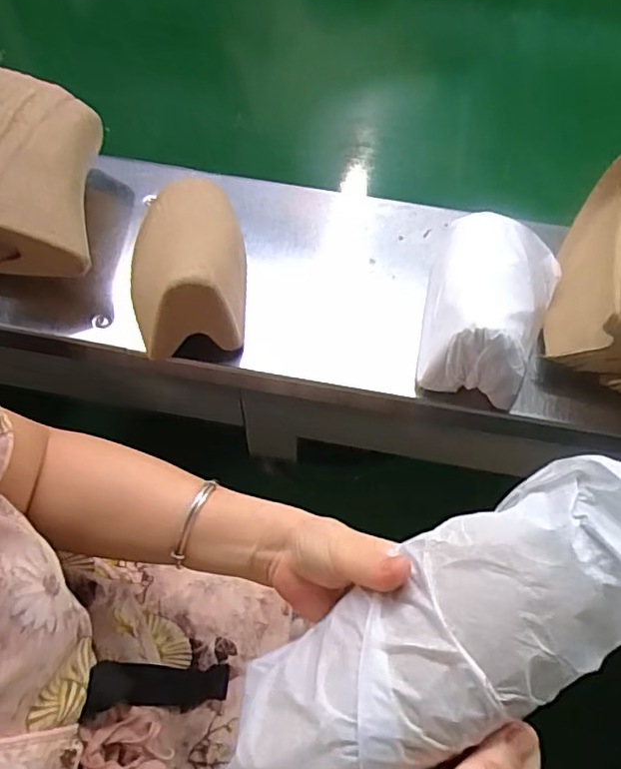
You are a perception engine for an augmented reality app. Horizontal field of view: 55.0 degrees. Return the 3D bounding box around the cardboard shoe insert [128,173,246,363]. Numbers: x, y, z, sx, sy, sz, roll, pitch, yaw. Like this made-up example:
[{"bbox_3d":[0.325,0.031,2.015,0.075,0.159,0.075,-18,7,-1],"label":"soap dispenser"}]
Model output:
[{"bbox_3d":[-0.120,-0.134,0.559,0.106,0.073,0.205,-12,64,-8],"label":"cardboard shoe insert"}]

